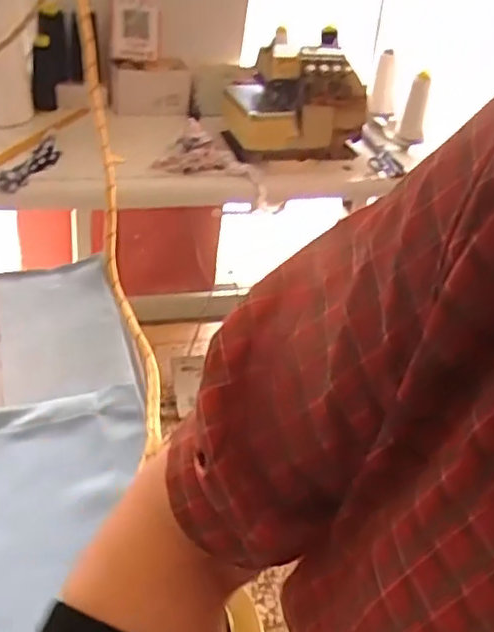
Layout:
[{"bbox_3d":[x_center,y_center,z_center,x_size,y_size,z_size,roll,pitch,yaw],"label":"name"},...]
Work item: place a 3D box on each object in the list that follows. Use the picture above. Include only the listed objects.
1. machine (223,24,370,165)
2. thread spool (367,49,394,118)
[{"bbox_3d":[0.121,-0.525,1.560,0.355,0.227,0.224,-6,39,-19],"label":"machine"},{"bbox_3d":[0.384,-0.637,1.798,0.068,0.161,0.075,17,38,12],"label":"thread spool"}]

